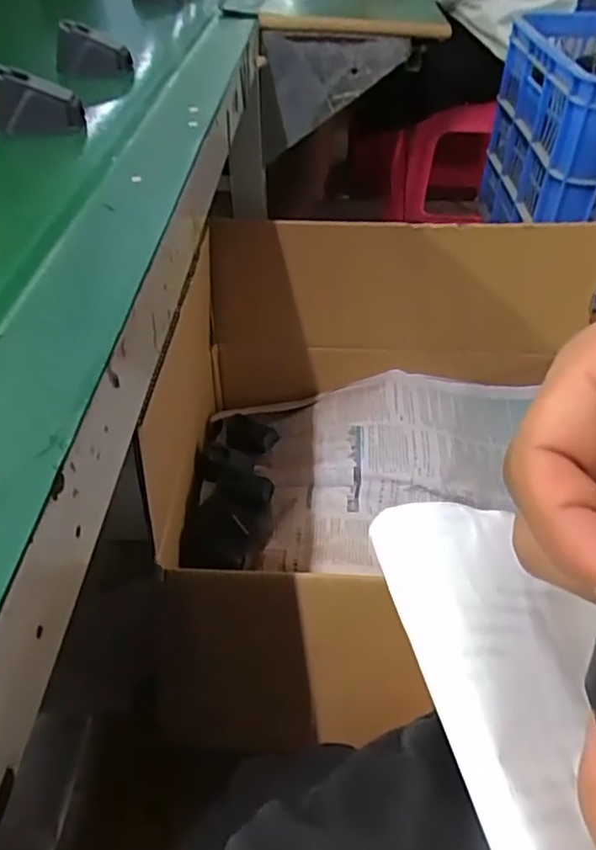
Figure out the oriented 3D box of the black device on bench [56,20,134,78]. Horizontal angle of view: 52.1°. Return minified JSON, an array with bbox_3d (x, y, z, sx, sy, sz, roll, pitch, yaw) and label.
[{"bbox_3d":[-0.207,-0.374,0.612,0.087,0.043,0.016,13,45,12],"label":"black device on bench"}]

